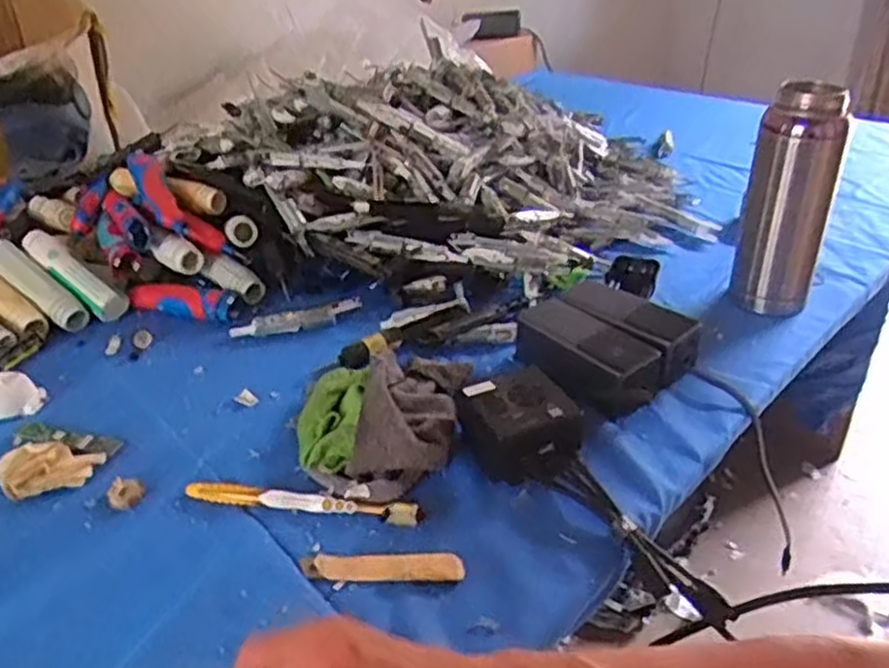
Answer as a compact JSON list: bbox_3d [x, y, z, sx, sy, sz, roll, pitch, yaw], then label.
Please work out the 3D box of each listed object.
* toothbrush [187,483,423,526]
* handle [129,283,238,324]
[{"bbox_3d":[-0.104,0.121,0.553,0.178,0.014,0.016,6,33,11],"label":"toothbrush"},{"bbox_3d":[-0.278,-0.038,0.798,0.119,0.027,0.028,8,34,15],"label":"handle"}]

